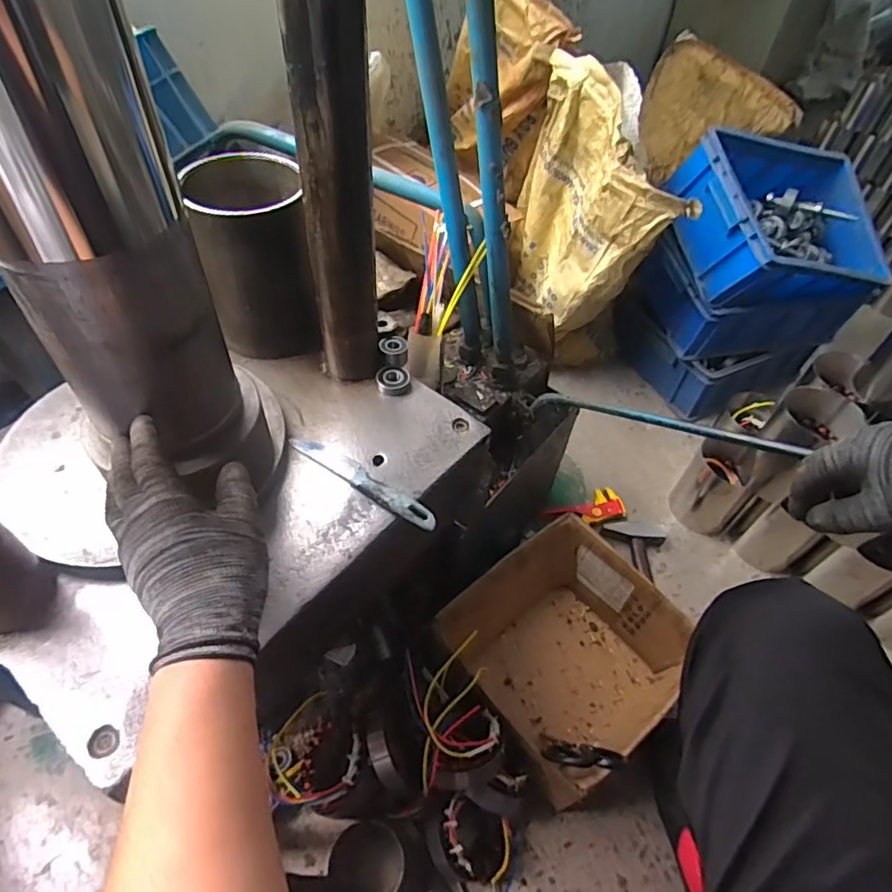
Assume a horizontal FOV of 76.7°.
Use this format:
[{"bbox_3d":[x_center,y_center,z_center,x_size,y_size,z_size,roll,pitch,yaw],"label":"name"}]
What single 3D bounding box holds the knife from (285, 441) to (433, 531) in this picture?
[{"bbox_3d":[-0.084,0.033,0.572,0.179,0.008,0.027,31,55,20],"label":"knife"}]

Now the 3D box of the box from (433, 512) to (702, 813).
[{"bbox_3d":[0.175,0.303,0.840,0.298,0.179,0.278,-30,59,-26],"label":"box"}]

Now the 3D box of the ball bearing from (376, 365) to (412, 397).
[{"bbox_3d":[-0.062,-0.077,0.664,0.039,0.016,0.036,-4,51,-7],"label":"ball bearing"}]

